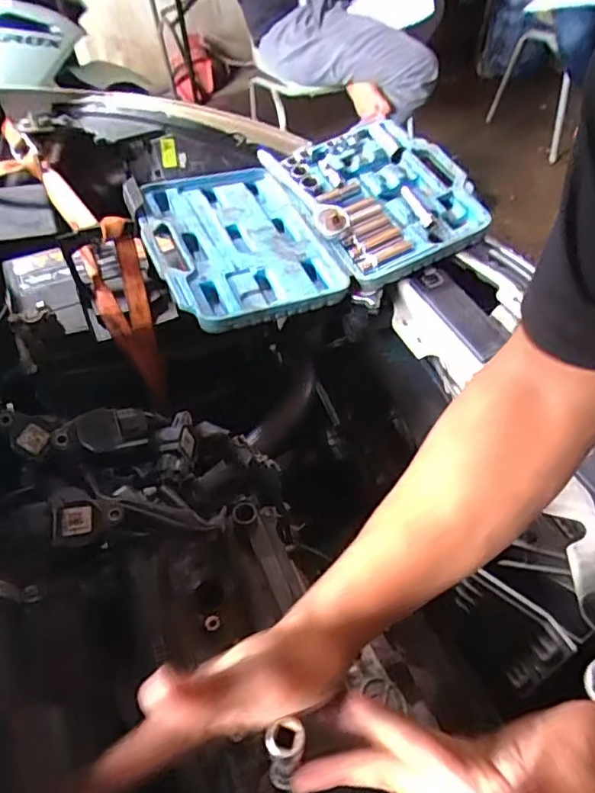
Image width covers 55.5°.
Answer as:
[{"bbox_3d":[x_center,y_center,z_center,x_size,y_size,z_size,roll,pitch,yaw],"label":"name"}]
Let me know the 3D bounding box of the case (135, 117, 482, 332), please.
[{"bbox_3d":[0.014,-0.220,0.686,0.385,0.055,0.250,-22,51,-12],"label":"case"}]

